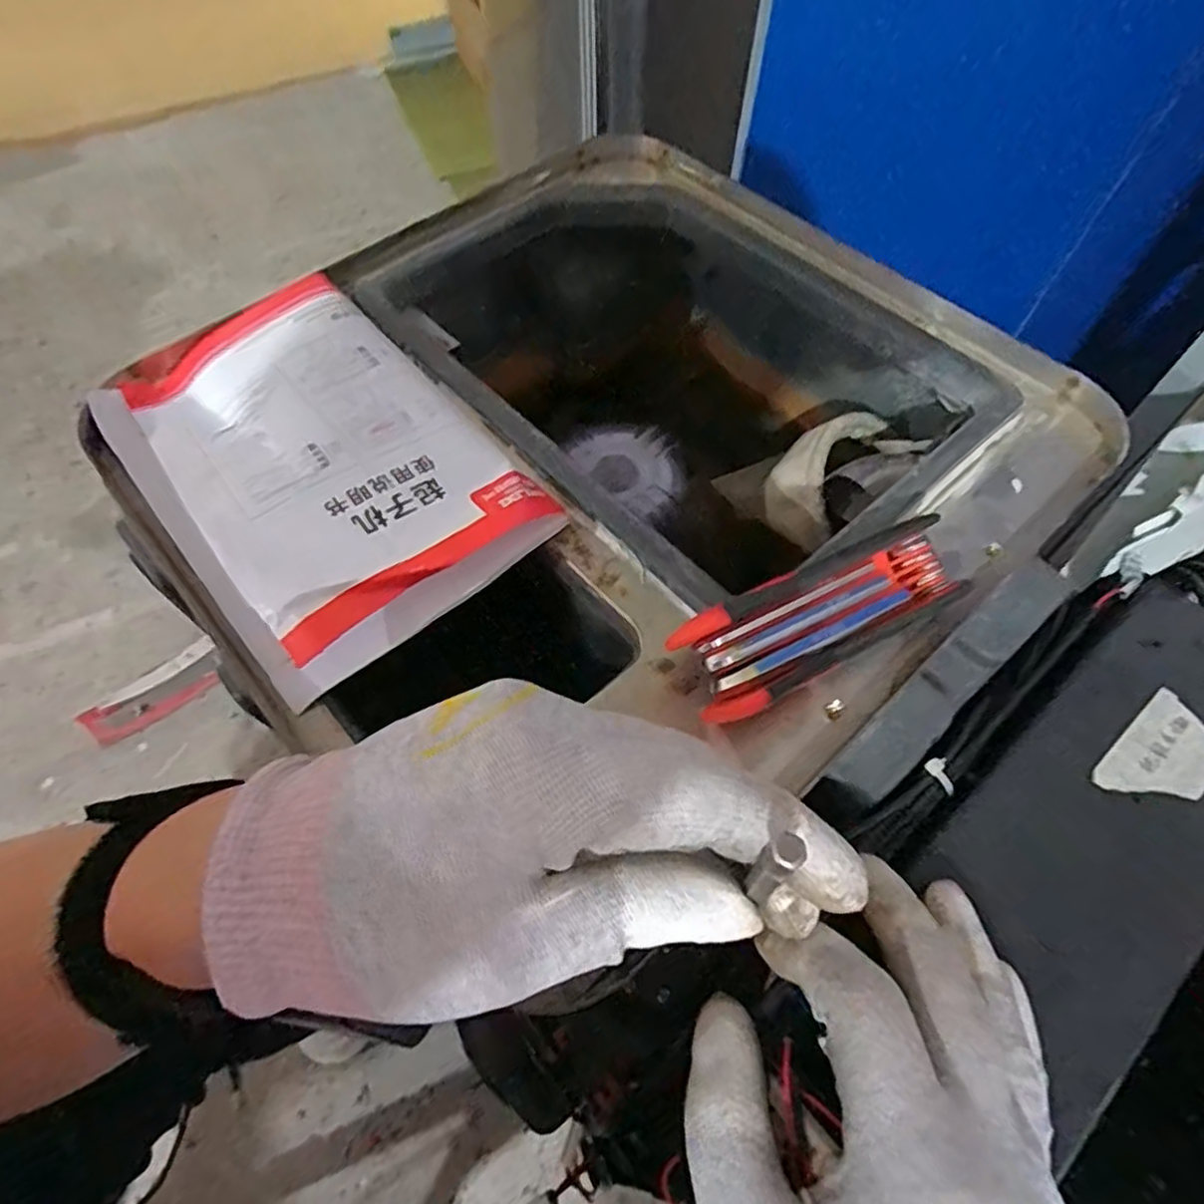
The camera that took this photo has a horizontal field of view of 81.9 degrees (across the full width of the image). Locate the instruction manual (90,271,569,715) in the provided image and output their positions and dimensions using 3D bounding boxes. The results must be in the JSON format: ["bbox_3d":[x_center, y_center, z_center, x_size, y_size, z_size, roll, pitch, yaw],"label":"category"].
[{"bbox_3d":[-0.133,-0.067,0.316,0.131,0.029,0.216,-37,66,-21],"label":"instruction manual"}]

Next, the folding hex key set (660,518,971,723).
[{"bbox_3d":[0.085,0.007,0.268,0.117,0.036,0.037,-26,64,-13],"label":"folding hex key set"}]

